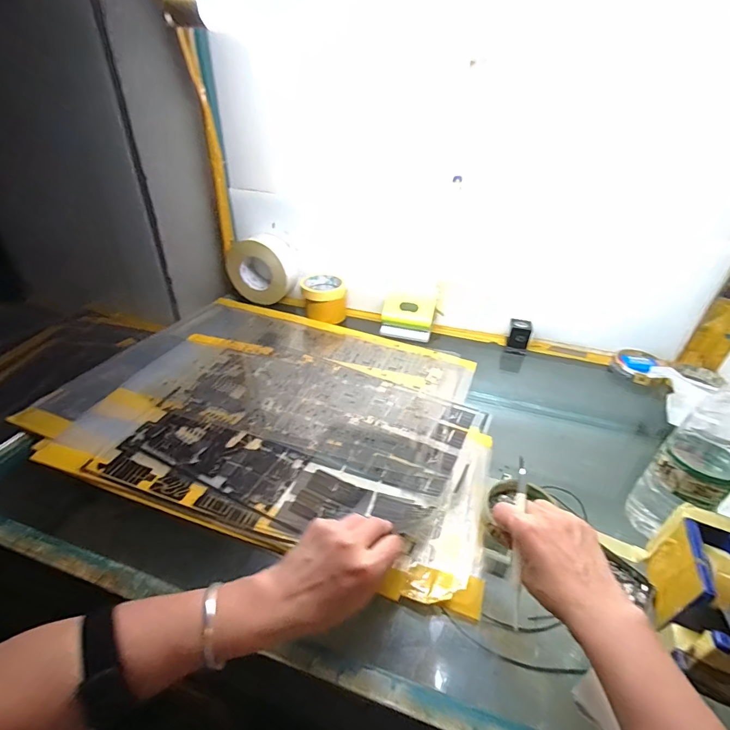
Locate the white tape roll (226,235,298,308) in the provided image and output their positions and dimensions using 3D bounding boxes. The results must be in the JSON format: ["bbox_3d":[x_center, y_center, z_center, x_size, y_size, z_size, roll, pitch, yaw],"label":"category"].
[{"bbox_3d":[-0.223,-0.204,0.844,0.154,0.128,0.055,3,34,1],"label":"white tape roll"}]

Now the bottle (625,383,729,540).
[{"bbox_3d":[0.339,0.092,0.390,0.077,0.225,0.064,-23,42,-32],"label":"bottle"}]

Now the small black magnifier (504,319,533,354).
[{"bbox_3d":[0.299,-0.054,0.760,0.043,0.053,0.048,16,36,19],"label":"small black magnifier"}]

